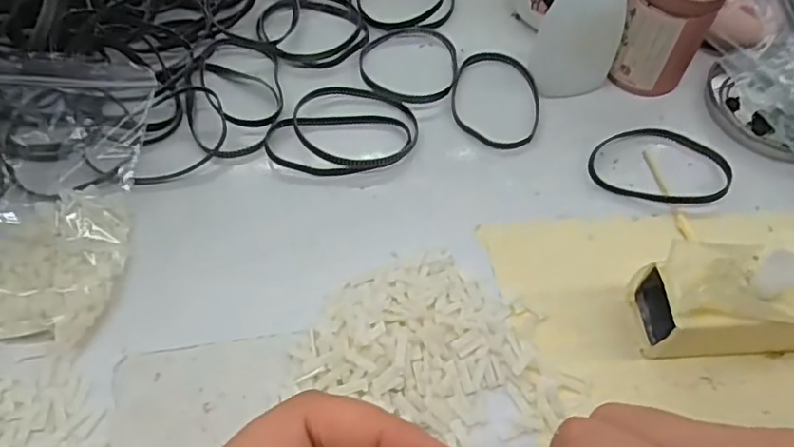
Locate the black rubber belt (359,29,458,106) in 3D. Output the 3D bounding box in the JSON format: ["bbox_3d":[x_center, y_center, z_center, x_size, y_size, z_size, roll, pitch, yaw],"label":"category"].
[{"bbox_3d":[0.007,-0.090,0.339,0.056,0.004,0.061,0,58,-3],"label":"black rubber belt"}]

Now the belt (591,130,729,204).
[{"bbox_3d":[0.135,-0.030,0.305,0.073,0.006,0.048,13,58,5],"label":"belt"}]

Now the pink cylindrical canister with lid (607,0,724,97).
[{"bbox_3d":[0.140,-0.106,0.318,0.044,0.067,0.037,26,60,13],"label":"pink cylindrical canister with lid"}]

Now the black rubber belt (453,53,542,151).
[{"bbox_3d":[0.054,-0.069,0.327,0.048,0.004,0.066,6,58,1],"label":"black rubber belt"}]

